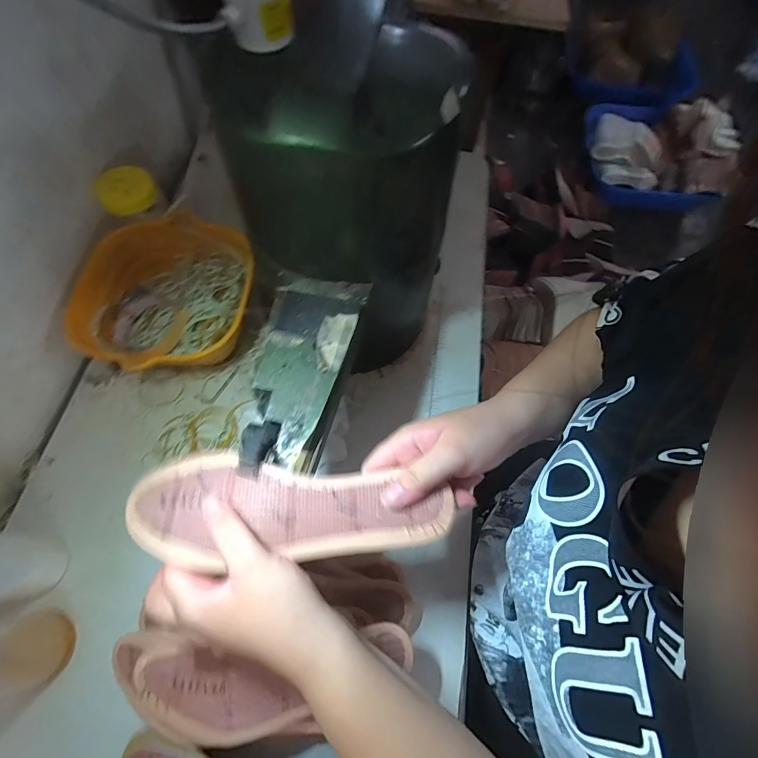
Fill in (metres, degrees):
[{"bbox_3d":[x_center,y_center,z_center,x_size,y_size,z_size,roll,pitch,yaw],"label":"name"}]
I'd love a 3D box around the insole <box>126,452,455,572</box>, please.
[{"bbox_3d":[-0.064,0.096,0.275,0.230,0.017,0.073,3,66,1],"label":"insole"}]

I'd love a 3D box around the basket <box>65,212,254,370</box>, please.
[{"bbox_3d":[-0.278,-0.097,0.502,0.214,0.085,0.204,1,66,-2],"label":"basket"}]

